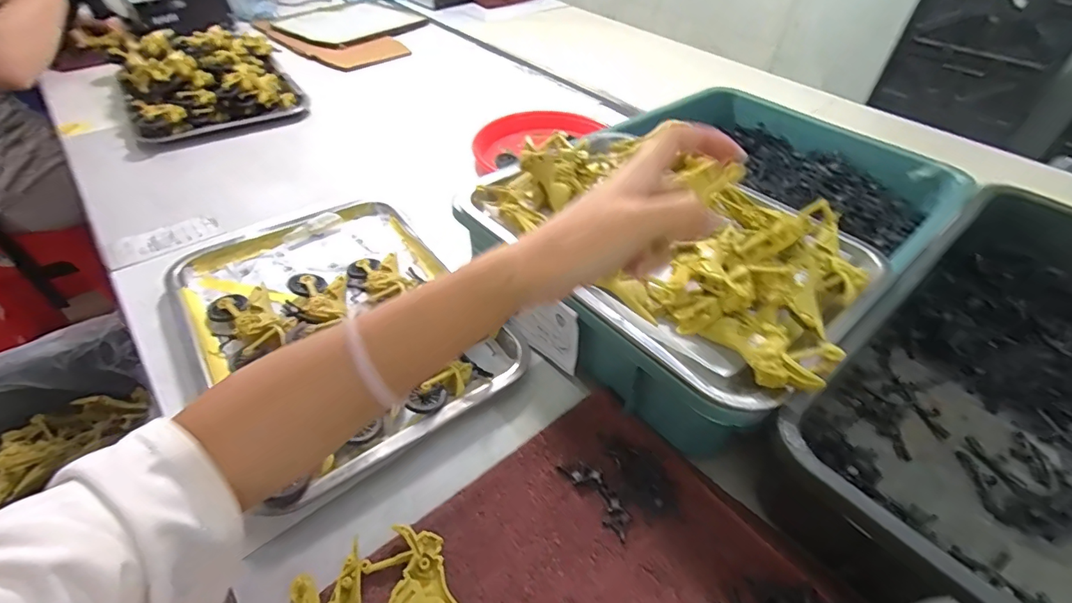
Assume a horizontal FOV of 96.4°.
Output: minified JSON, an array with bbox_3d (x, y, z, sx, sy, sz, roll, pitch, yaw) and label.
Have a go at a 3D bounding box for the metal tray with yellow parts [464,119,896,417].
[{"bbox_3d":[0.134,-0.069,0.447,0.230,0.061,0.343,-28,54,-27],"label":"metal tray with yellow parts"}]

